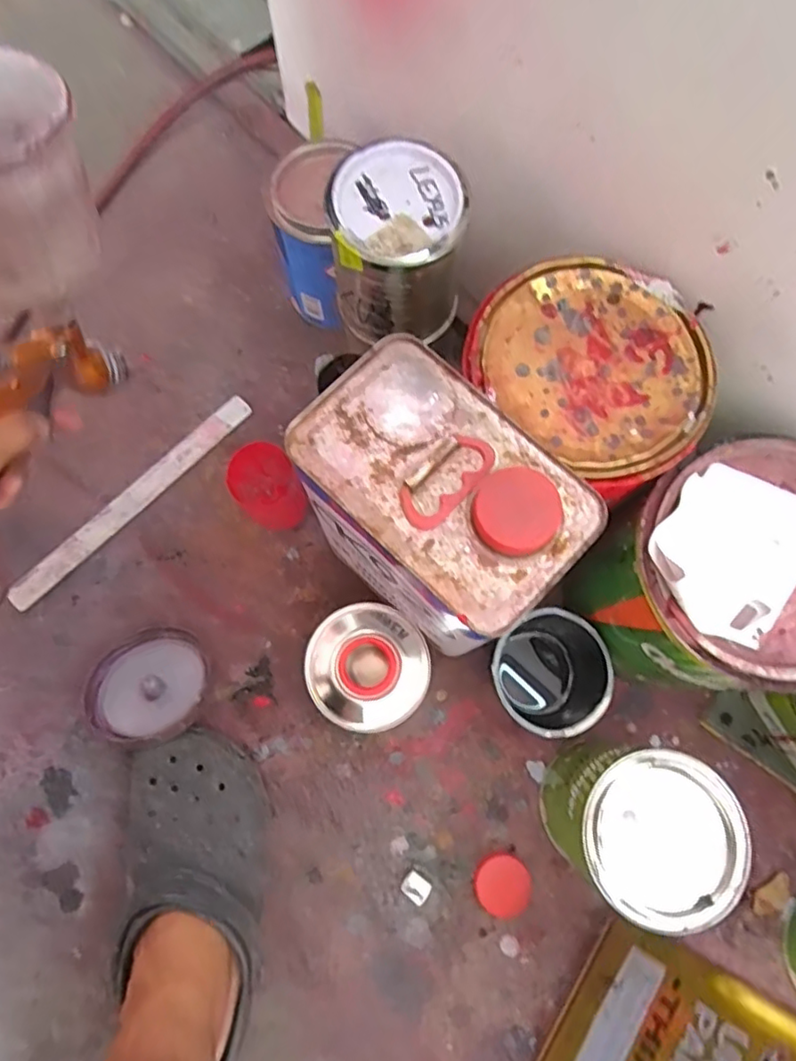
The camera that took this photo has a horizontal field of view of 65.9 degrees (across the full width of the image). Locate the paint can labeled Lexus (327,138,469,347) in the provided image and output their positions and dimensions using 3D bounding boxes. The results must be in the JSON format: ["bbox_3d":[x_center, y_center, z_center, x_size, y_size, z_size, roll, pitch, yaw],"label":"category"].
[{"bbox_3d":[0.000,-0.208,0.472,0.093,0.118,0.093,0,76,0],"label":"paint can labeled Lexus"}]

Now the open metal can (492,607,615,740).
[{"bbox_3d":[0.126,0.121,0.514,0.101,0.085,0.097,0,74,0],"label":"open metal can"}]

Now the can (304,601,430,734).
[{"bbox_3d":[-0.026,0.113,0.522,0.092,0.072,0.091,0,74,0],"label":"can"}]

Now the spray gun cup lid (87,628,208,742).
[{"bbox_3d":[-0.214,0.132,0.526,0.098,0.029,0.096,1,58,-2],"label":"spray gun cup lid"}]

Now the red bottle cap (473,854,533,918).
[{"bbox_3d":[0.086,0.292,0.505,0.045,0.013,0.044,-29,76,-8],"label":"red bottle cap"}]

